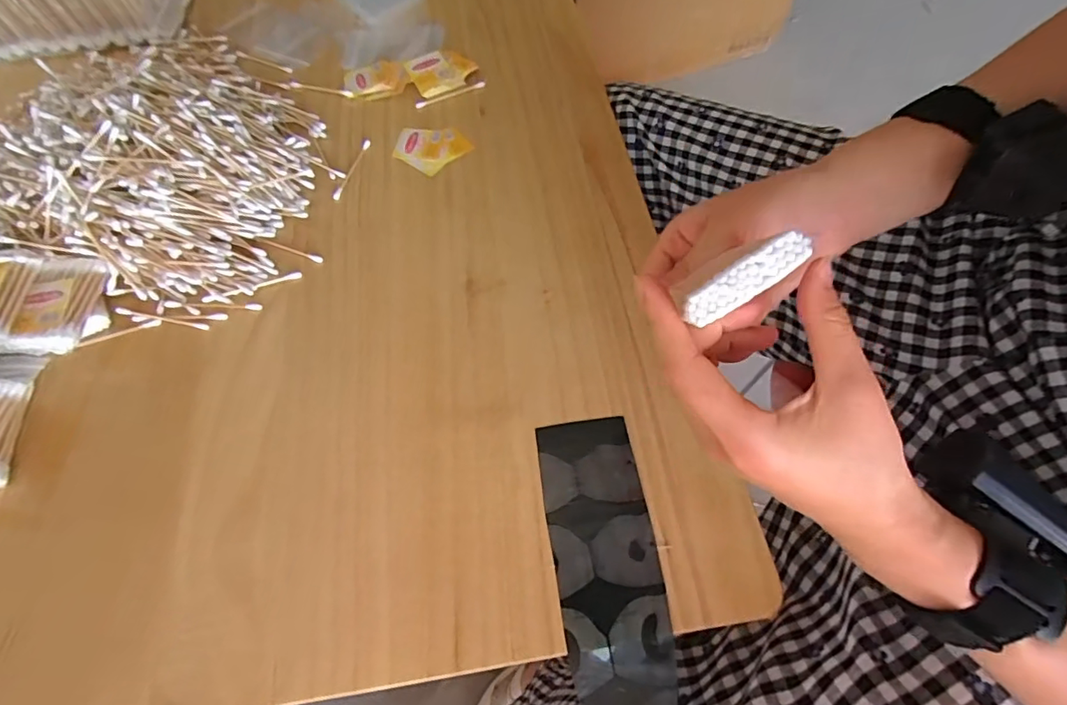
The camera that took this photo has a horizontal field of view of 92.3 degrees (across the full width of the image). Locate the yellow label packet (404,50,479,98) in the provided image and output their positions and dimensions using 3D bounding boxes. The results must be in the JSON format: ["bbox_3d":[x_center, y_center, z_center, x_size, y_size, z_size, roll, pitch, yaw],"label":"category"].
[{"bbox_3d":[-0.091,-0.285,0.520,0.065,0.017,0.049,-23,63,-11],"label":"yellow label packet"}]

